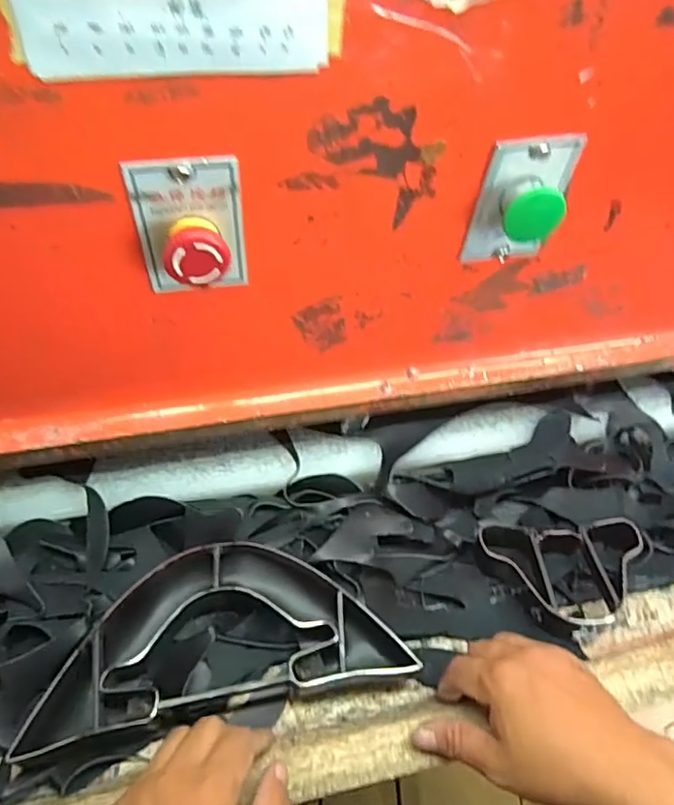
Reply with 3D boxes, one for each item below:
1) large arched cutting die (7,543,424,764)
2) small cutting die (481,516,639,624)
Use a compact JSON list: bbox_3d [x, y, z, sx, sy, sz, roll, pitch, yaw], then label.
[{"bbox_3d":[-0.084,0.164,0.419,0.250,0.032,0.117,-9,52,-10],"label":"large arched cutting die"},{"bbox_3d":[0.193,0.141,0.464,0.130,0.033,0.087,1,51,-2],"label":"small cutting die"}]

